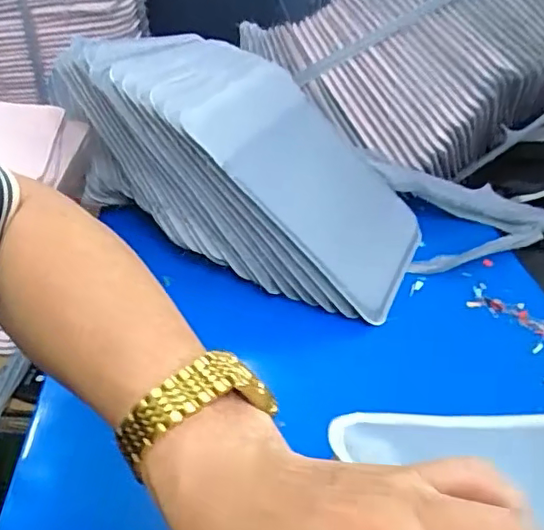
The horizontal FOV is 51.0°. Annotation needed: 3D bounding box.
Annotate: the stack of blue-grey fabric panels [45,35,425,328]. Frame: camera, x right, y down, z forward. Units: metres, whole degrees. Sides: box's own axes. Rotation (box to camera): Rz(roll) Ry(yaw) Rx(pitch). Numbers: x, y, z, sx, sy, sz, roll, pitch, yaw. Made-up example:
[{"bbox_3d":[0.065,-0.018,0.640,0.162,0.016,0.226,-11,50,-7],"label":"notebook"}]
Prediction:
[{"bbox_3d":[-0.046,-0.132,0.726,0.470,0.221,0.233,18,39,18],"label":"stack of blue-grey fabric panels"}]

